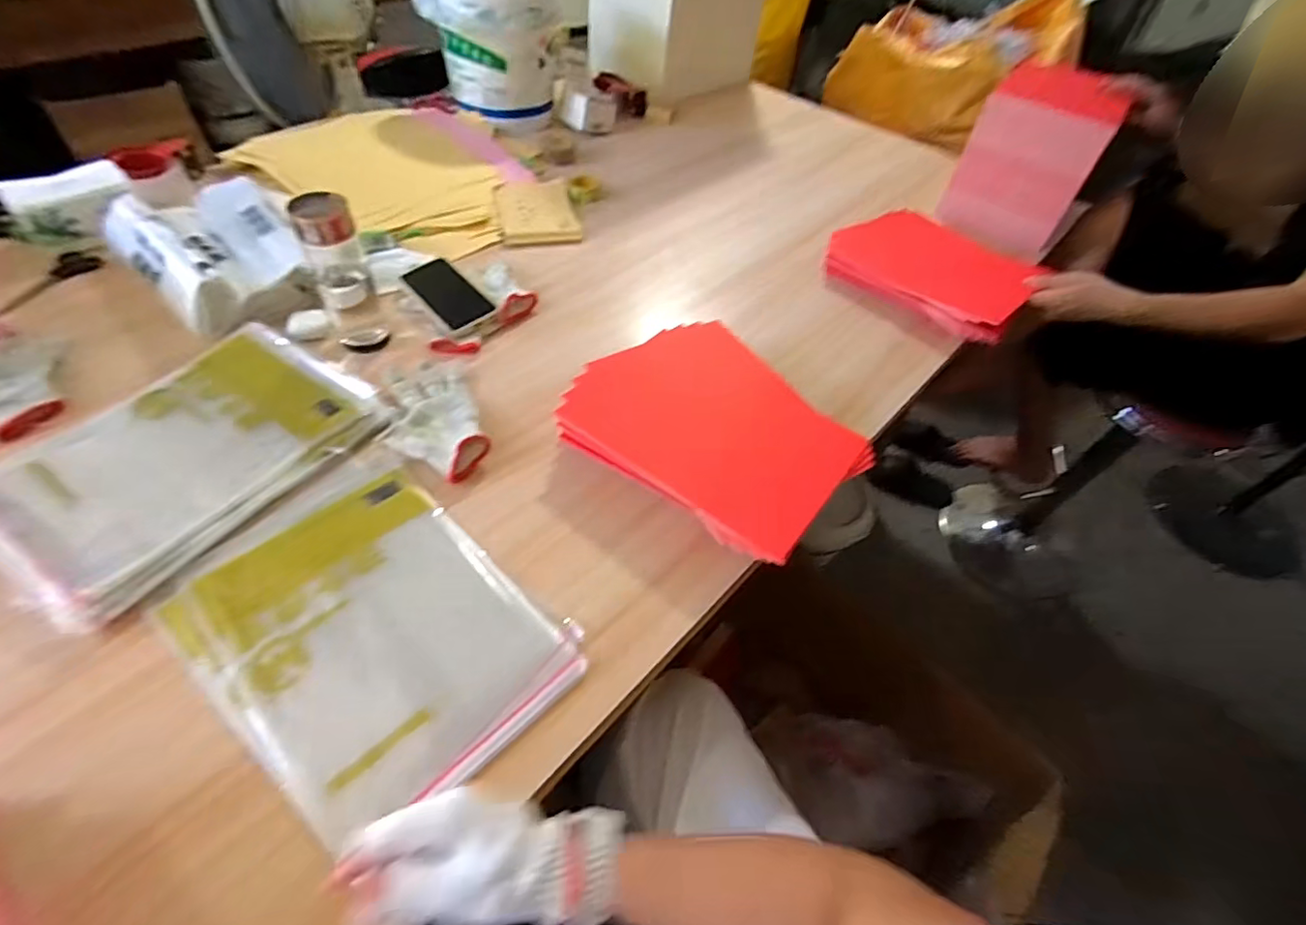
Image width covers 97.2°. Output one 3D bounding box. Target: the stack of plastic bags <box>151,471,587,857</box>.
[{"bbox_3d":[-0.251,0.157,0.527,0.310,0.014,0.232,36,56,21],"label":"stack of plastic bags"}]

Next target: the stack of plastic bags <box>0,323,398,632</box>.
[{"bbox_3d":[-0.502,-0.015,0.620,0.260,0.029,0.344,28,53,17],"label":"stack of plastic bags"}]

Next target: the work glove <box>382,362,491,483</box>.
[{"bbox_3d":[-0.259,-0.057,0.679,0.099,0.033,0.190,-15,54,-18],"label":"work glove"}]

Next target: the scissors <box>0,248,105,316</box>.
[{"bbox_3d":[-0.842,-0.253,0.800,0.049,0.010,0.168,20,51,10],"label":"scissors"}]

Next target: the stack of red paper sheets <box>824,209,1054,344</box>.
[{"bbox_3d":[0.457,-0.320,0.960,0.240,0.056,0.323,-34,61,-29],"label":"stack of red paper sheets"}]

